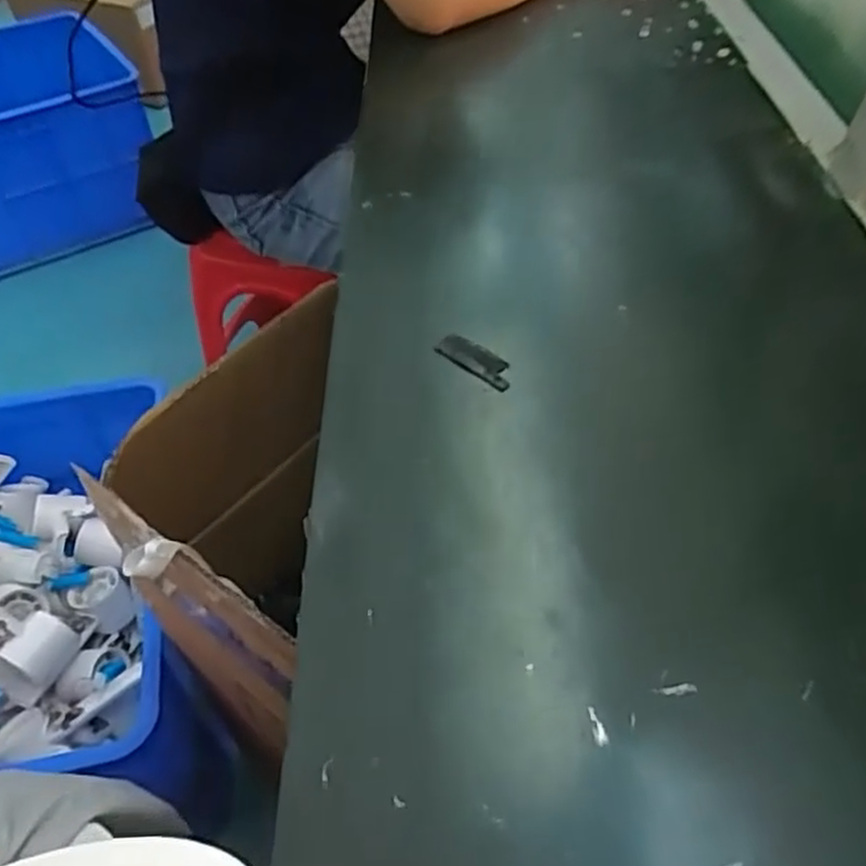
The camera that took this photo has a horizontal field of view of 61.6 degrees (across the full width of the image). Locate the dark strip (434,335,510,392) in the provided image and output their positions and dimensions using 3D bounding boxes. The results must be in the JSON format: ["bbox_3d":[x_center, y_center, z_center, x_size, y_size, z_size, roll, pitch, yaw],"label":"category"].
[{"bbox_3d":[0.021,-0.036,0.360,0.044,0.004,0.015,34,84,26],"label":"dark strip"}]

